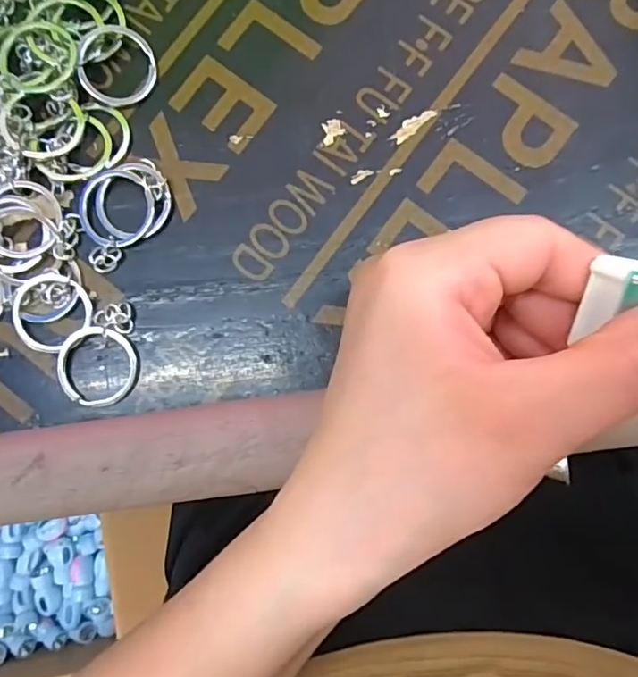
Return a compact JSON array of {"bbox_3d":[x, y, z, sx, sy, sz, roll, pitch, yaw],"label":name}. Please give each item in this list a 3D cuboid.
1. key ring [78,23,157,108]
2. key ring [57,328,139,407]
[{"bbox_3d":[-0.079,-0.107,0.210,0.029,0.004,0.032,5,94,-4],"label":"key ring"},{"bbox_3d":[-0.084,0.010,0.201,0.029,0.004,0.030,0,85,2],"label":"key ring"}]

